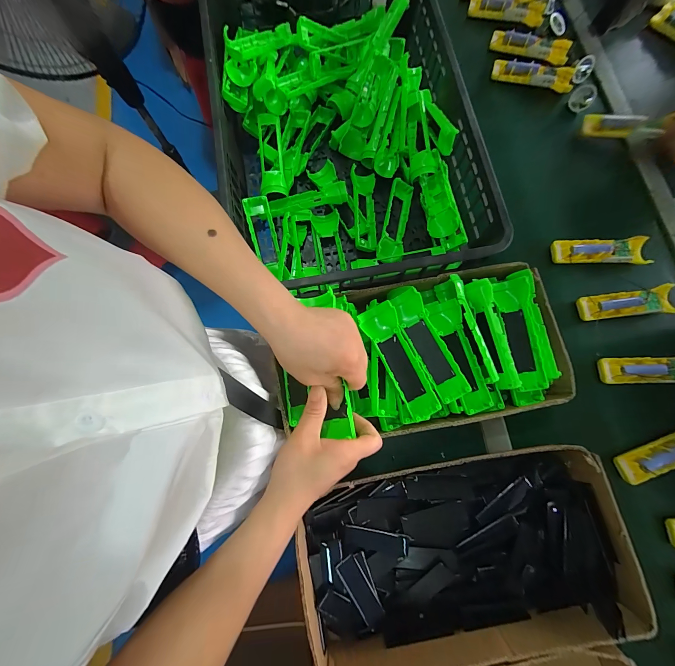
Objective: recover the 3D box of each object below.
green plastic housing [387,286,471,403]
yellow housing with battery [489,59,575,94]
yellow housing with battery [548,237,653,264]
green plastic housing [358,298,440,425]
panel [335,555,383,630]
[{"bbox_3d":[0.124,0.014,0.421,0.043,0.034,0.171,-27,80,-5],"label":"green plastic housing"},{"bbox_3d":[0.429,-0.566,0.647,0.175,0.024,0.043,12,79,3],"label":"yellow housing with battery"},{"bbox_3d":[0.489,-0.151,0.554,0.158,0.026,0.047,1,79,1],"label":"yellow housing with battery"},{"bbox_3d":[0.084,0.039,0.404,0.045,0.033,0.161,-26,79,-5],"label":"green plastic housing"},{"bbox_3d":[0.033,0.354,0.405,0.027,0.006,0.096,-30,87,-10],"label":"panel"}]

